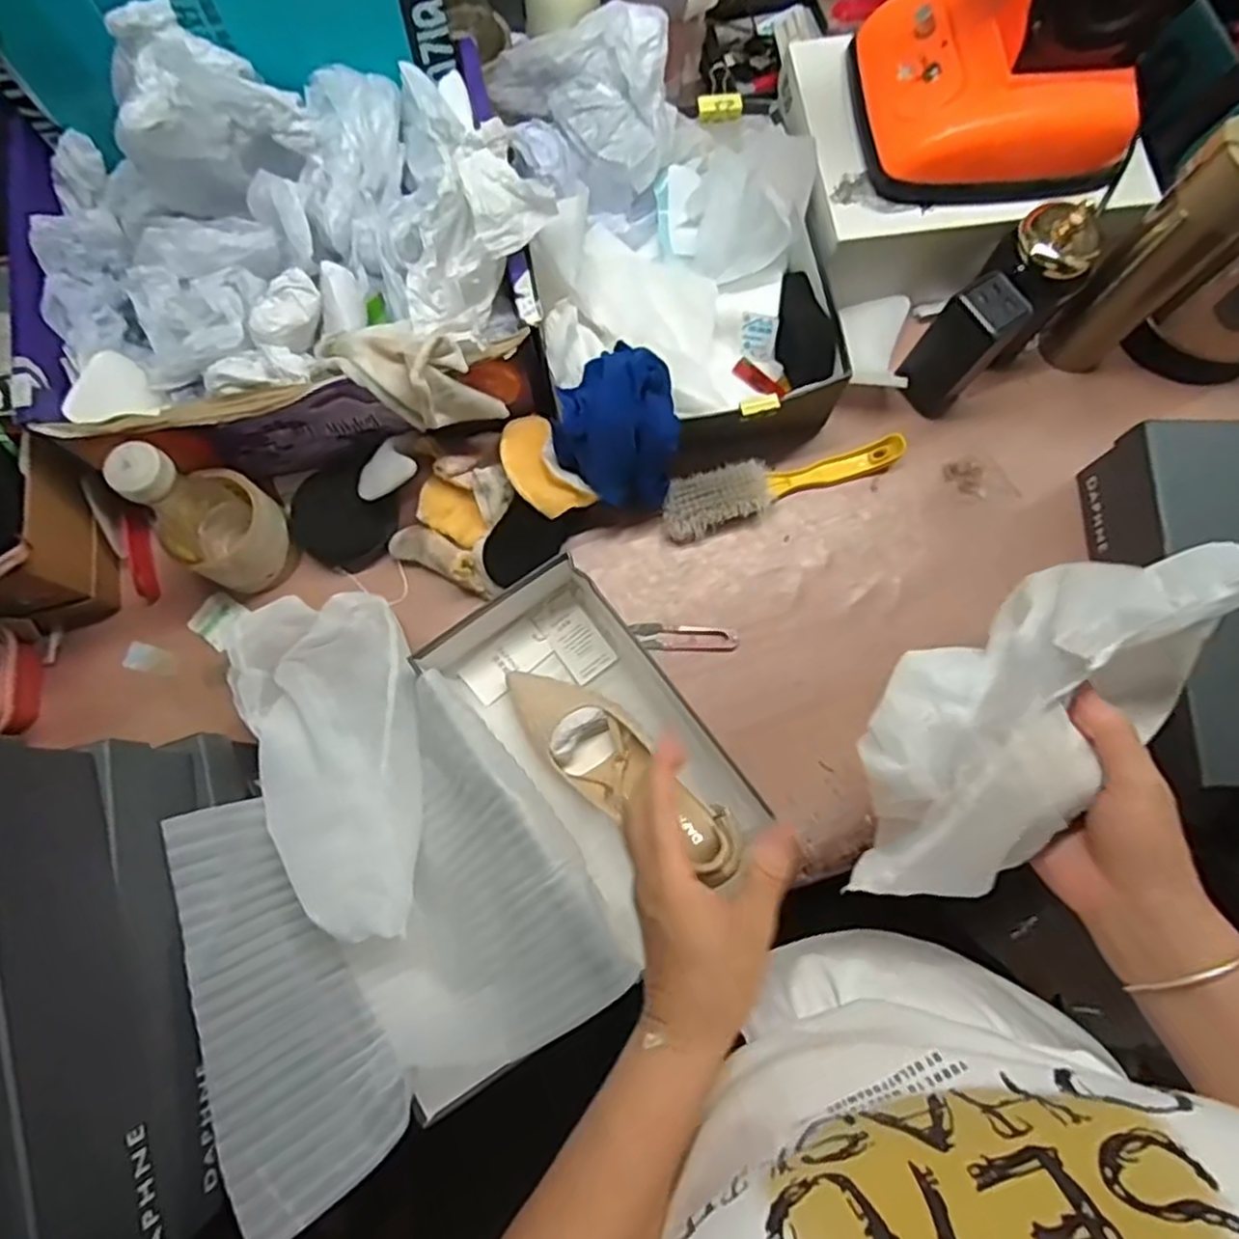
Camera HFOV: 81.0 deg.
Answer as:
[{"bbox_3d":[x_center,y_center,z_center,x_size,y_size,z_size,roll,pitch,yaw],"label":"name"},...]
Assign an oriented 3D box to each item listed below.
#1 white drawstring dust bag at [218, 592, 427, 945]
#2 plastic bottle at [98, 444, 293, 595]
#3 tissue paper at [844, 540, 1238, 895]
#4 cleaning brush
[{"bbox_3d":[-0.223,0.105,0.572,0.145,0.049,0.278,-22,78,-5],"label":"white drawstring dust bag"},{"bbox_3d":[-0.338,-0.086,0.591,0.075,0.176,0.084,29,78,6],"label":"plastic bottle"},{"bbox_3d":[0.214,0.049,0.378,0.214,0.144,0.103,-39,80,-9],"label":"tissue paper"},{"bbox_3d":[0.152,-0.134,0.687,0.233,0.034,0.053,-20,78,-5],"label":"cleaning brush"}]

